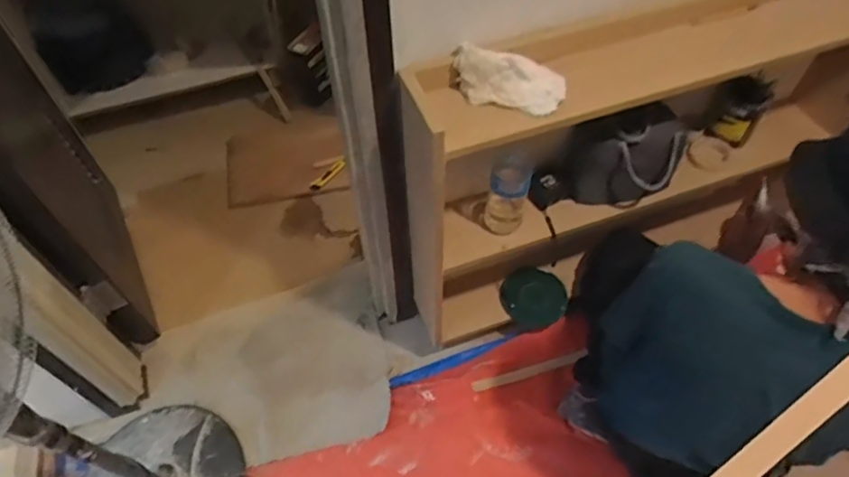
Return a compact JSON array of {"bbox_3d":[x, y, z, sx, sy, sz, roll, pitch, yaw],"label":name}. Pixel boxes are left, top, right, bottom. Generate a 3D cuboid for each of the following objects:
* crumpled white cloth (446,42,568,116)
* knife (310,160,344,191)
[{"bbox_3d":[0.133,-0.257,0.938,0.185,0.082,0.046,13,56,10],"label":"crumpled white cloth"},{"bbox_3d":[-0.309,-0.202,1.861,0.137,0.025,0.026,-38,59,10],"label":"knife"}]

